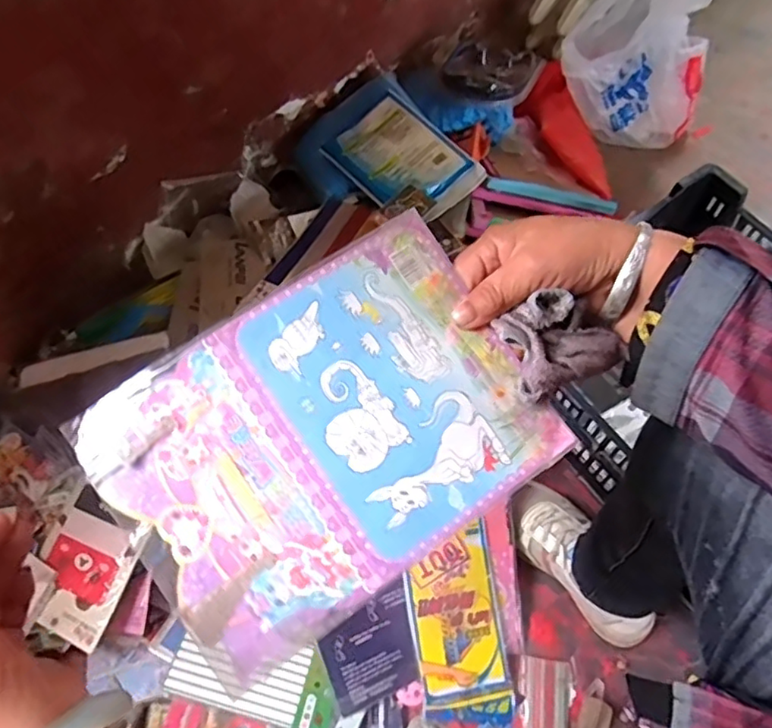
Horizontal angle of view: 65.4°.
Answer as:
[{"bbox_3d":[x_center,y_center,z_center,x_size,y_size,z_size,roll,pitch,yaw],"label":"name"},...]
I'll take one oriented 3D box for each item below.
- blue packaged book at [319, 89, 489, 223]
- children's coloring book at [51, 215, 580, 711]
[{"bbox_3d":[0.026,-0.308,0.897,0.156,0.025,0.223,-42,73,-5],"label":"blue packaged book"},{"bbox_3d":[-0.032,0.039,0.340,0.229,0.007,0.170,-34,87,-11],"label":"children's coloring book"}]

